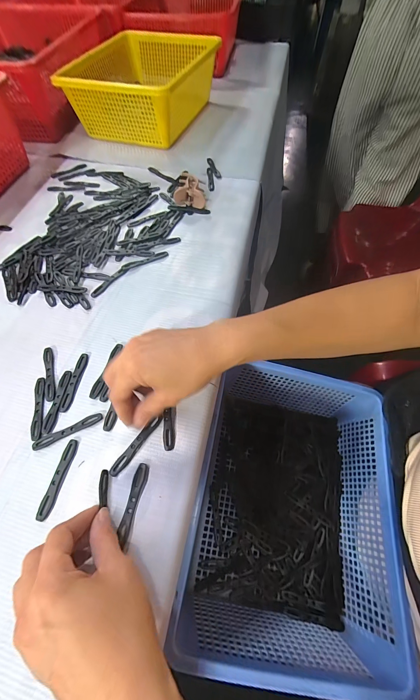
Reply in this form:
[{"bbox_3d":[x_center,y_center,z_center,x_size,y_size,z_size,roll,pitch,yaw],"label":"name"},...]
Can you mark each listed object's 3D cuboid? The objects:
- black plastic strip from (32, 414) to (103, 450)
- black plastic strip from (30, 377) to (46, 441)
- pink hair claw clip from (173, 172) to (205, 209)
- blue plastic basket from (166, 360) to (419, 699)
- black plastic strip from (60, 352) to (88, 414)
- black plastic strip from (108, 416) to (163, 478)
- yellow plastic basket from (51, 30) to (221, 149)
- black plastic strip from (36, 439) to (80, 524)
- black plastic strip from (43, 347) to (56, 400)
[{"bbox_3d":[-0.142,0.081,0.276,0.068,0.004,0.009,-24,62,-11],"label":"black plastic strip"},{"bbox_3d":[-0.180,0.060,0.288,0.010,0.004,0.068,-12,61,-5],"label":"black plastic strip"},{"bbox_3d":[-0.033,-0.266,0.456,0.048,0.030,0.056,-1,60,1],"label":"pink hair claw clip"},{"bbox_3d":[0.105,0.181,0.345,0.223,0.103,0.305,8,60,5],"label":"blue plastic basket"},{"bbox_3d":[-0.150,0.034,0.303,0.012,0.004,0.068,7,61,6],"label":"black plastic strip"},{"bbox_3d":[-0.071,0.092,0.268,0.010,0.007,0.067,32,66,18],"label":"black plastic strip"},{"bbox_3d":[-0.125,-0.568,0.591,0.245,0.110,0.364,16,62,11],"label":"yellow plastic basket"},{"bbox_3d":[-0.140,0.118,0.255,0.011,0.005,0.068,9,61,7],"label":"black plastic strip"},{"bbox_3d":[-0.181,0.025,0.308,0.010,0.004,0.068,-18,61,-8],"label":"black plastic strip"}]

